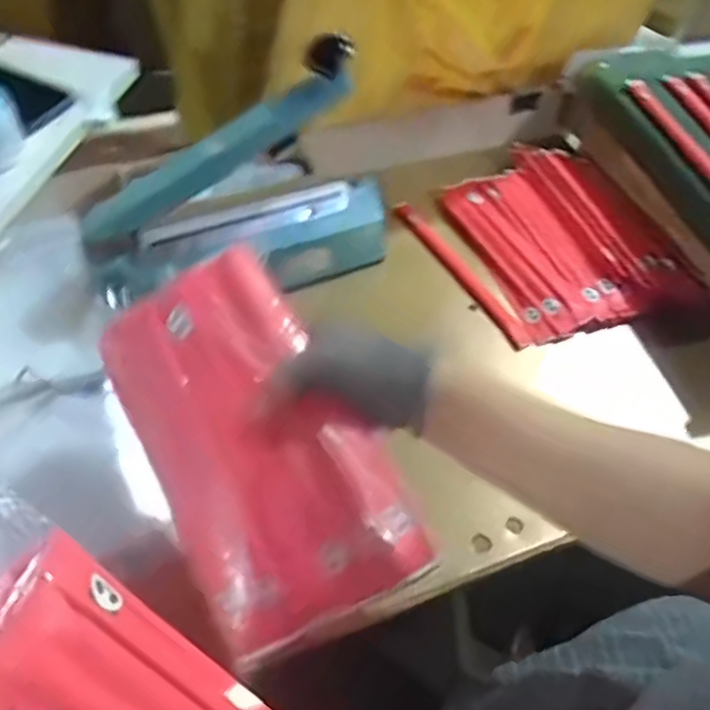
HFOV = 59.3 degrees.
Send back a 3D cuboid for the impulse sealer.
[{"bbox_3d":[-0.107,-0.149,0.593,0.295,0.201,0.076,-16,57,-15],"label":"impulse sealer"}]

